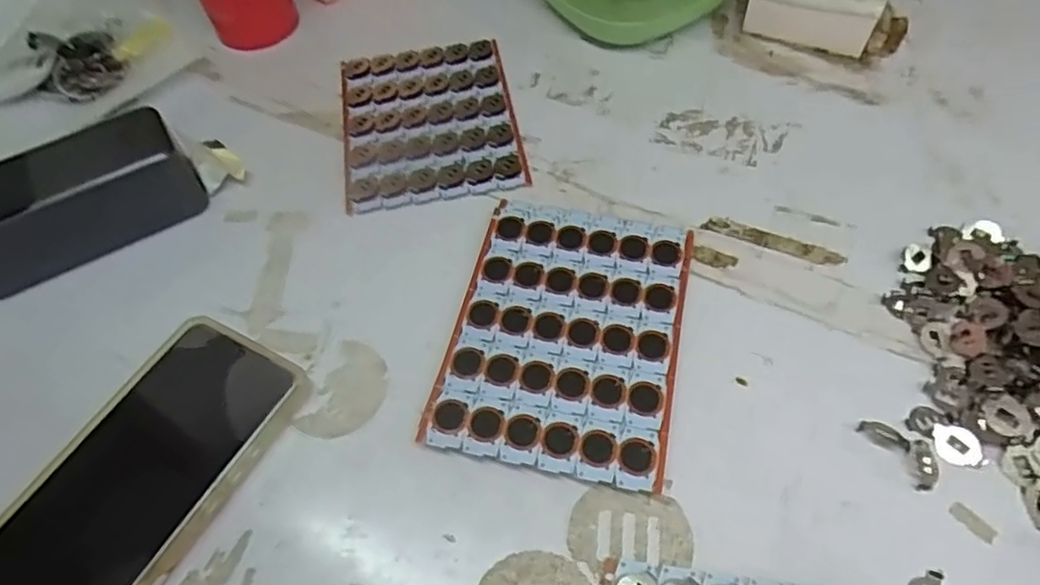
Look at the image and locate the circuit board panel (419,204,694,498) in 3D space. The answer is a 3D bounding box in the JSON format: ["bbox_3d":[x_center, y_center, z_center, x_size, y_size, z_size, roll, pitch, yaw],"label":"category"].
[{"bbox_3d":[0.026,0.018,0.342,0.115,0.010,0.157,10,58,10],"label":"circuit board panel"}]

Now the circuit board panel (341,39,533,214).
[{"bbox_3d":[-0.063,-0.123,0.442,0.115,0.005,0.147,-10,57,-3],"label":"circuit board panel"}]

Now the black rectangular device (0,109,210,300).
[{"bbox_3d":[-0.264,-0.054,0.378,0.131,0.050,0.060,-25,59,-13],"label":"black rectangular device"}]

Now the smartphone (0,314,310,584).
[{"bbox_3d":[-0.181,0.091,0.302,0.083,0.014,0.166,23,61,17],"label":"smartphone"}]

